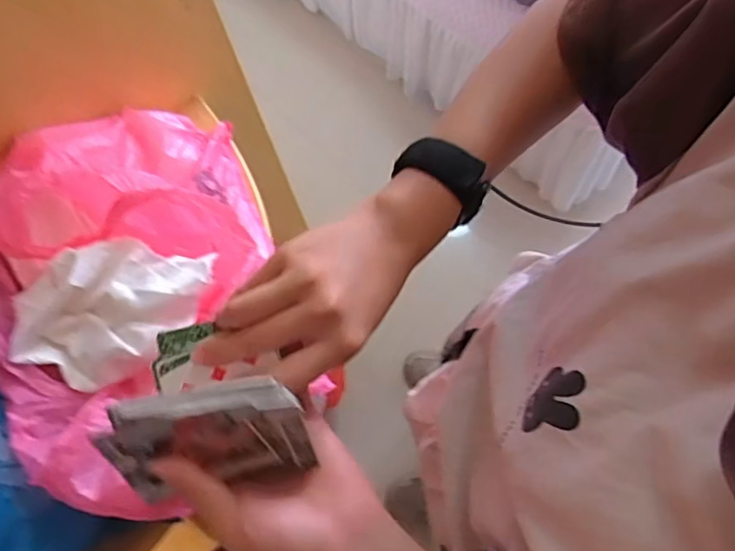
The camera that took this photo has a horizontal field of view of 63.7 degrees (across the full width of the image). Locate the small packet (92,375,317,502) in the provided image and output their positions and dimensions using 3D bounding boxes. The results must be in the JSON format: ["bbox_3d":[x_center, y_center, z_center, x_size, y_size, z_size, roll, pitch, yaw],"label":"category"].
[{"bbox_3d":[-0.080,0.083,0.297,0.096,0.059,0.017,-8,34,-3],"label":"small packet"}]

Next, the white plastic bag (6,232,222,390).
[{"bbox_3d":[-0.249,0.029,0.581,0.198,0.047,0.138,-39,77,-9],"label":"white plastic bag"}]

